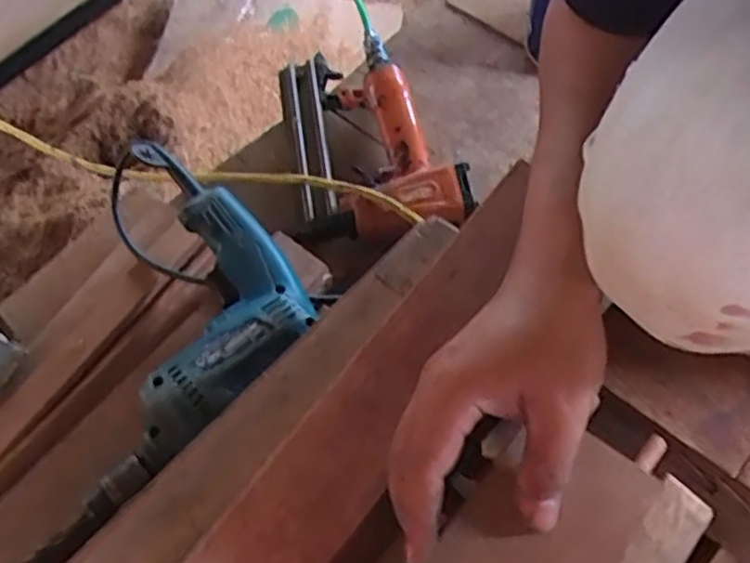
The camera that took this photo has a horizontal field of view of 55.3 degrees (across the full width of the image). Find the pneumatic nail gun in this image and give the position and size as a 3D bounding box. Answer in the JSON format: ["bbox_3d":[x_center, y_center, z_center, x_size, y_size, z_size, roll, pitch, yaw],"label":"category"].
[{"bbox_3d":[-0.007,-0.145,0.708,0.161,0.045,0.241,-10,61,2],"label":"pneumatic nail gun"}]

